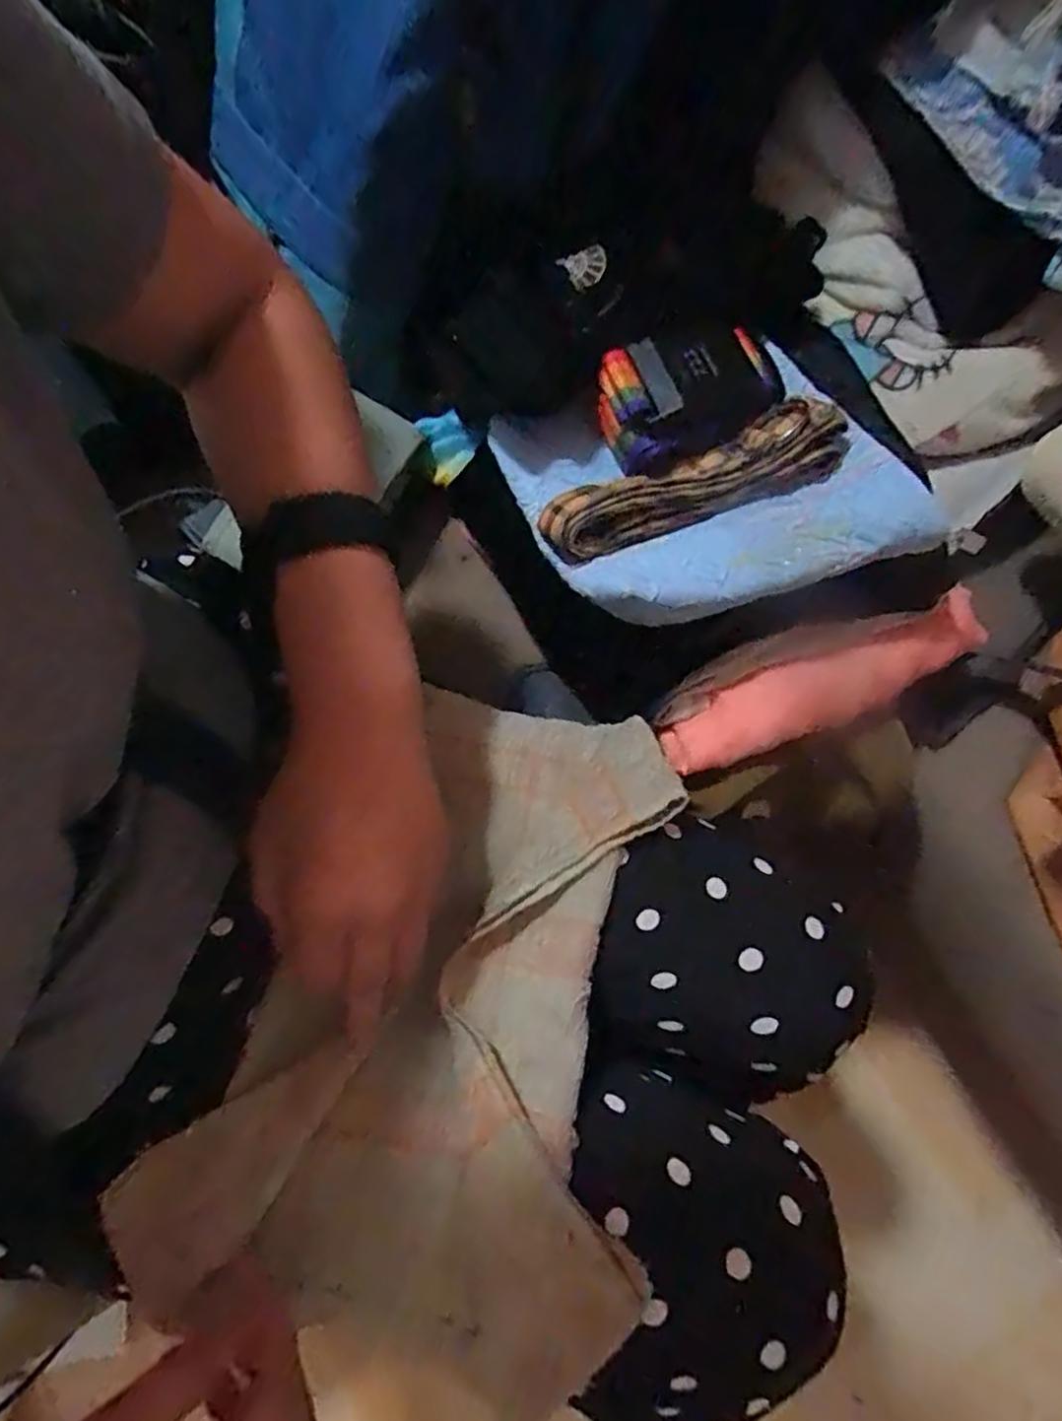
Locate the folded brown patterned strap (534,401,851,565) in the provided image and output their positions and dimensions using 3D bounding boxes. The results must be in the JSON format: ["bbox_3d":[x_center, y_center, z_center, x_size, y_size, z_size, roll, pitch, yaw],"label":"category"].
[{"bbox_3d":[0.096,-0.132,0.418,0.177,0.033,0.054,-21,72,-9],"label":"folded brown patterned strap"}]

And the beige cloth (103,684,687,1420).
[{"bbox_3d":[-0.019,0.132,0.331,0.186,0.054,0.283,26,75,7],"label":"beige cloth"}]

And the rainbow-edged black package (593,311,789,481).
[{"bbox_3d":[0.099,-0.193,0.445,0.104,0.047,0.075,-23,73,-10],"label":"rainbow-edged black package"}]

